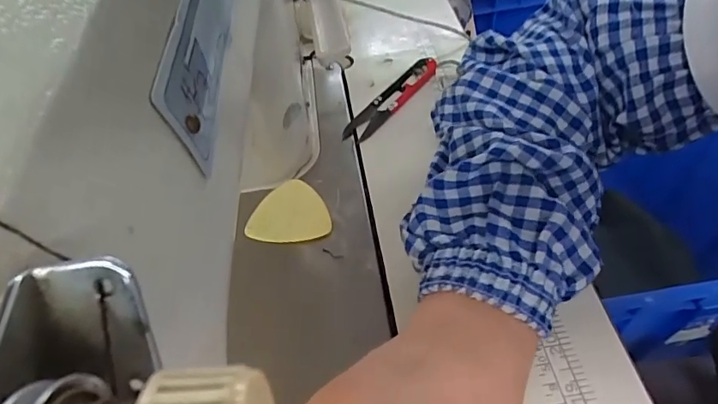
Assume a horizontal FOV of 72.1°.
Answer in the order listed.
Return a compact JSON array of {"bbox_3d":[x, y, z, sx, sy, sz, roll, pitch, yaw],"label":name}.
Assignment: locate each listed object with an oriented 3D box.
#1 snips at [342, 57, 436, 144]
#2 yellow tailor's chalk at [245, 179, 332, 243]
[{"bbox_3d":[0.028,-0.083,0.397,0.021,0.010,0.106,33,60,27],"label":"snips"},{"bbox_3d":[-0.044,0.005,0.328,0.053,0.005,0.049,1,51,6],"label":"yellow tailor's chalk"}]

